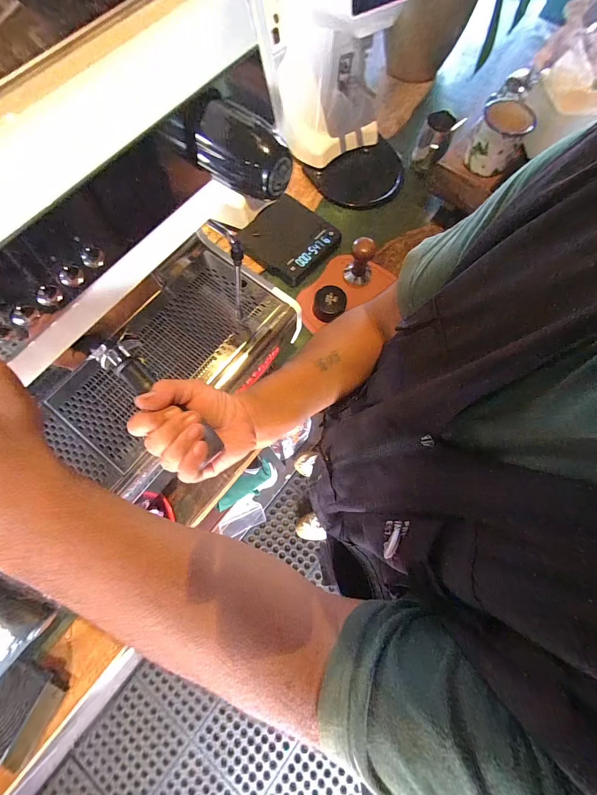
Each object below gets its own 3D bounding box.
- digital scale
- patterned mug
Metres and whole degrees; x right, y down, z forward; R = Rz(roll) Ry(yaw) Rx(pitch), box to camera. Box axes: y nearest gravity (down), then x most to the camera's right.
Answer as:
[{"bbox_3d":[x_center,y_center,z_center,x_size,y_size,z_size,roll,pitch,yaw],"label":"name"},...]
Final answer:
[{"bbox_3d":[-0.016,-0.335,0.646,0.168,0.033,0.167,36,77,10],"label":"digital scale"},{"bbox_3d":[0.370,-0.479,0.572,0.087,0.074,0.082,18,74,5],"label":"patterned mug"}]

